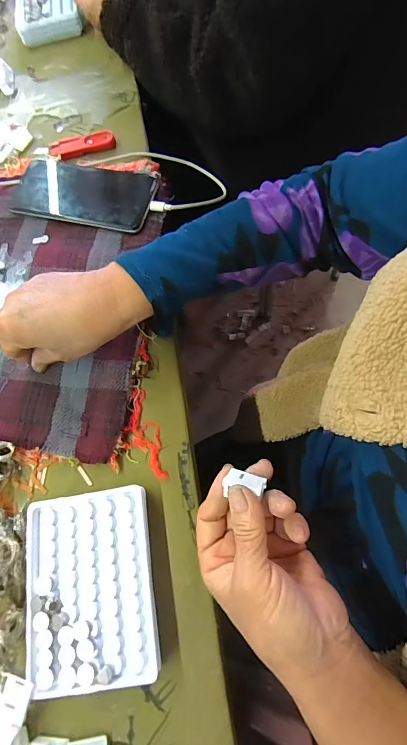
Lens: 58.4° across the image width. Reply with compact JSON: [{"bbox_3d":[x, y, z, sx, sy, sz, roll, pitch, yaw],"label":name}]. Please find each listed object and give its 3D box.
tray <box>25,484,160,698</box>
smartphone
[{"bbox_3d":[-0.087,0.160,0.278,0.095,0.017,0.129,-10,69,3],"label":"tray"},{"bbox_3d":[-0.135,-0.201,0.406,0.161,0.012,0.082,9,75,12],"label":"smartphone"}]

